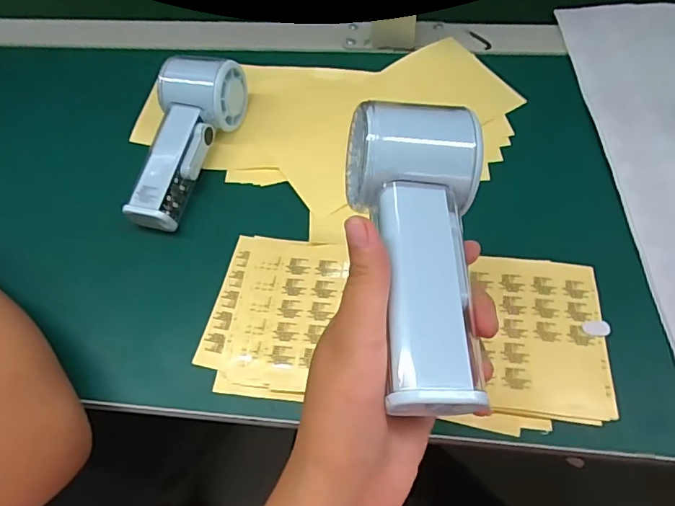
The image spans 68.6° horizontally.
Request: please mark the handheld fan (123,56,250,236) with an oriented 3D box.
[{"bbox_3d":[-0.131,-0.095,0.402,0.054,0.061,0.152,17,64,13],"label":"handheld fan"}]

